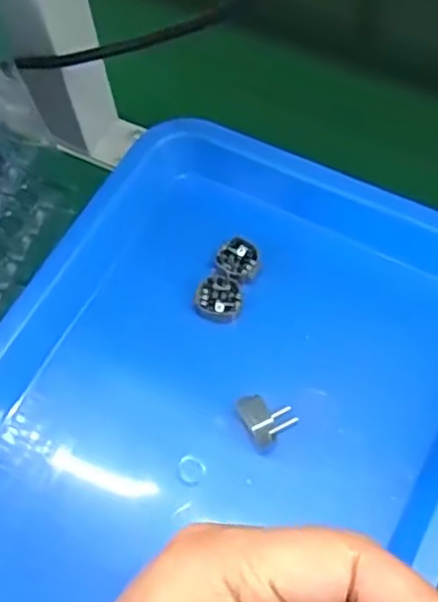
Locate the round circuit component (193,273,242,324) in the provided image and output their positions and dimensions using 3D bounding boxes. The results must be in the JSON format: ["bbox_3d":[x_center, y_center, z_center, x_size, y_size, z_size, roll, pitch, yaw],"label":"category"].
[{"bbox_3d":[0.000,-0.002,0.411,0.027,0.005,0.027,20,86,2],"label":"round circuit component"}]

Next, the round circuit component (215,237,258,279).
[{"bbox_3d":[0.012,-0.027,0.422,0.024,0.005,0.027,8,66,6],"label":"round circuit component"}]

